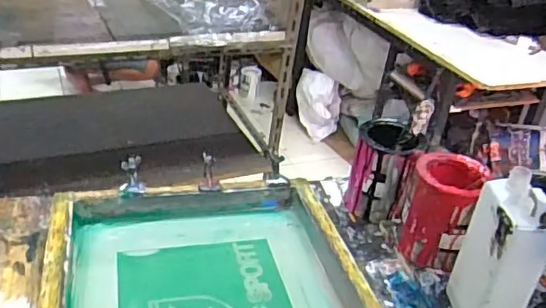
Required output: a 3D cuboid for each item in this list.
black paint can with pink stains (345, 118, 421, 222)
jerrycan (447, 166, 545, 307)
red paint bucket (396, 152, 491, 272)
[{"bbox_3d":[0.177,0.027,0.939,0.094,0.151,0.108,15,32,12],"label":"black paint can with pink stains"},{"bbox_3d":[0.279,0.129,0.703,0.071,0.210,0.094,4,32,-5],"label":"jerrycan"},{"bbox_3d":[0.244,0.084,0.840,0.103,0.145,0.101,20,34,20],"label":"red paint bucket"}]

